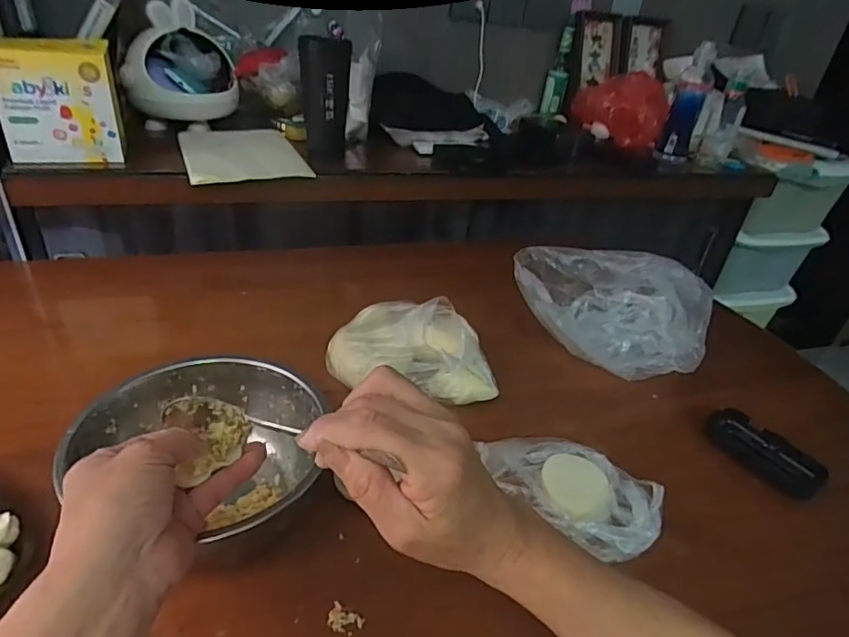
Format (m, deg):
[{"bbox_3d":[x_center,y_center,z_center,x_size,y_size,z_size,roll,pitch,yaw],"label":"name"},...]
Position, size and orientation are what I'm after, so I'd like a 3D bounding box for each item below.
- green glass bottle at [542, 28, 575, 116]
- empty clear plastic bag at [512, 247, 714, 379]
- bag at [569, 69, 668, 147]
[{"bbox_3d":[0.317,-0.580,1.265,0.051,0.179,0.043,10,33,5],"label":"green glass bottle"},{"bbox_3d":[0.220,-0.013,0.649,0.230,0.117,0.103,11,33,6],"label":"empty clear plastic bag"},{"bbox_3d":[0.440,-0.478,1.205,0.199,0.108,0.223,15,34,13],"label":"bag"}]

